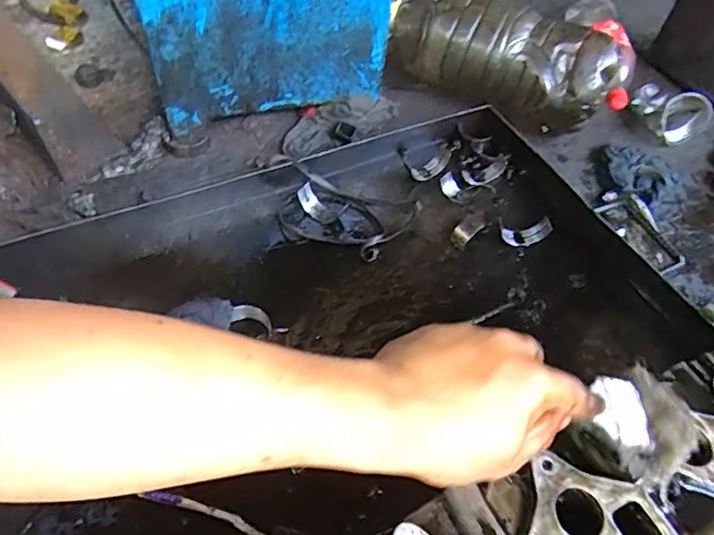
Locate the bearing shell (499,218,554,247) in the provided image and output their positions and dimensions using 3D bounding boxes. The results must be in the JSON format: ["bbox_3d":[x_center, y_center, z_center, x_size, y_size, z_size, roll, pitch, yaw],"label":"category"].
[{"bbox_3d":[0.243,-0.049,0.804,0.069,0.021,0.027,-7,55,-7],"label":"bearing shell"}]

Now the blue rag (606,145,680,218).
[{"bbox_3d":[0.467,-0.138,0.896,0.115,0.028,0.140,-3,55,-4],"label":"blue rag"}]

